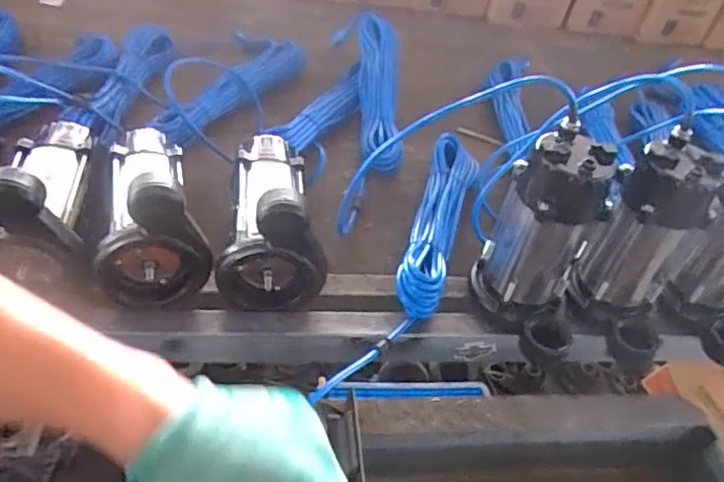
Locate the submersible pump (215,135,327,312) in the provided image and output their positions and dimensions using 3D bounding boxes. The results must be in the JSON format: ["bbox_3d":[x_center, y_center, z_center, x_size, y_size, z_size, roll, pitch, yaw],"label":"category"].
[{"bbox_3d":[-0.119,-0.049,0.774,0.113,0.170,0.231,-3,46,-15],"label":"submersible pump"}]

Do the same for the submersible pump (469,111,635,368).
[{"bbox_3d":[0.201,0.002,0.715,0.117,0.236,0.126,20,45,8],"label":"submersible pump"}]

